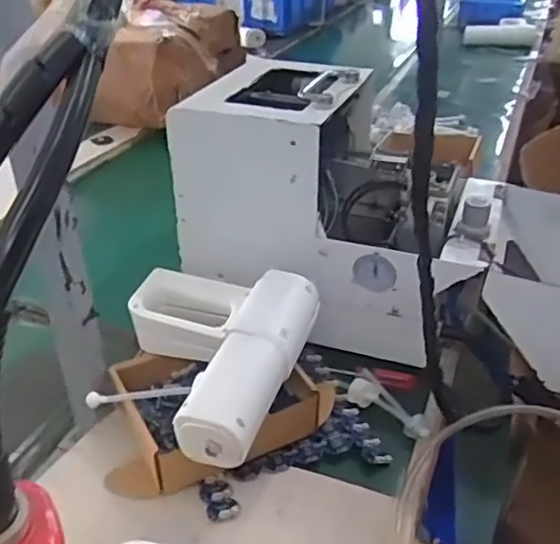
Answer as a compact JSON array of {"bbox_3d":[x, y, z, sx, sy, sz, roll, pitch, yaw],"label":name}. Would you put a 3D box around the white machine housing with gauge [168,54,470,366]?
[{"bbox_3d":[0.059,-0.076,0.776,0.303,0.275,0.204,10,34,15],"label":"white machine housing with gauge"}]

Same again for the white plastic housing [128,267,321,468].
[{"bbox_3d":[-0.071,0.074,0.607,0.179,0.060,0.205,7,33,12],"label":"white plastic housing"}]

